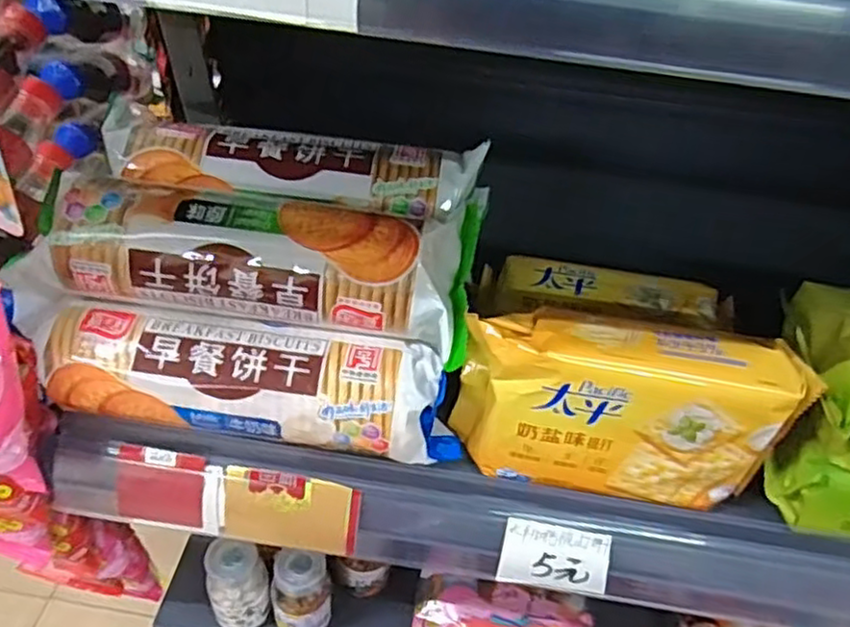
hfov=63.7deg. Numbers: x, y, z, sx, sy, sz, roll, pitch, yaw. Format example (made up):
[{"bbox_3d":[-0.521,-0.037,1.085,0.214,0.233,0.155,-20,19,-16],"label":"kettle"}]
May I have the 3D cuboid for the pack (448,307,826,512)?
[{"bbox_3d":[0.089,0.043,0.322,0.143,0.085,0.041,10,44,4],"label":"pack"}]

